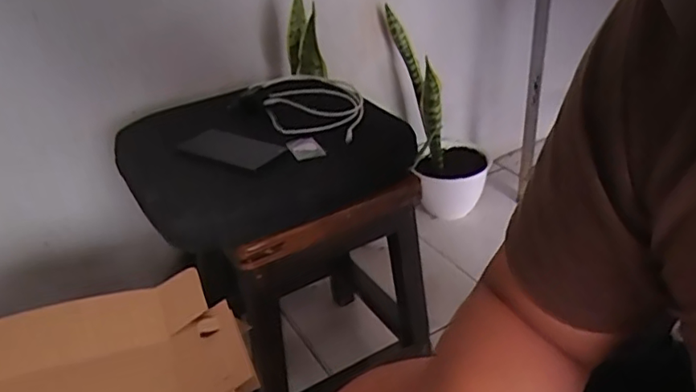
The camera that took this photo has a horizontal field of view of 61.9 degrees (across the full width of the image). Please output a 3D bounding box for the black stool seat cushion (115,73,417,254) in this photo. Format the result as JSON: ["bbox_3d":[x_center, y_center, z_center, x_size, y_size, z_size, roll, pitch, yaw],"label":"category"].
[{"bbox_3d":[-0.152,-0.085,0.930,0.410,0.122,0.336,-23,36,-26],"label":"black stool seat cushion"}]

